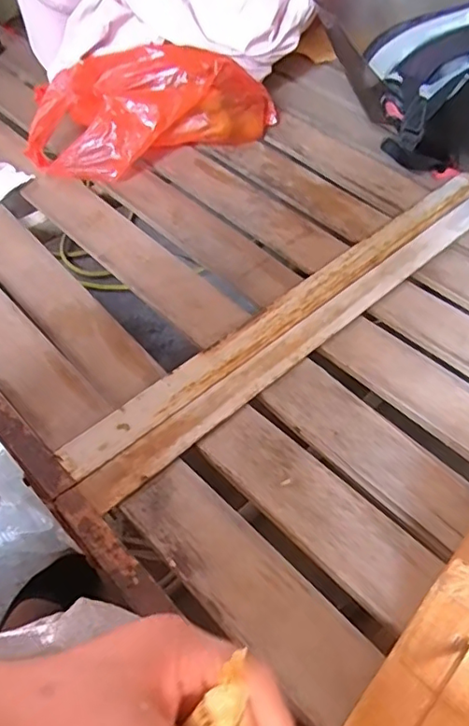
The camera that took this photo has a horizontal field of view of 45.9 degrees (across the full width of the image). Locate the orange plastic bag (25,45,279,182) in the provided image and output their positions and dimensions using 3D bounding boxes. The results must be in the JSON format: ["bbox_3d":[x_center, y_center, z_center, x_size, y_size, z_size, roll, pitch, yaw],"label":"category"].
[{"bbox_3d":[-0.099,-0.302,0.665,0.292,0.103,0.119,-29,55,-21],"label":"orange plastic bag"}]

